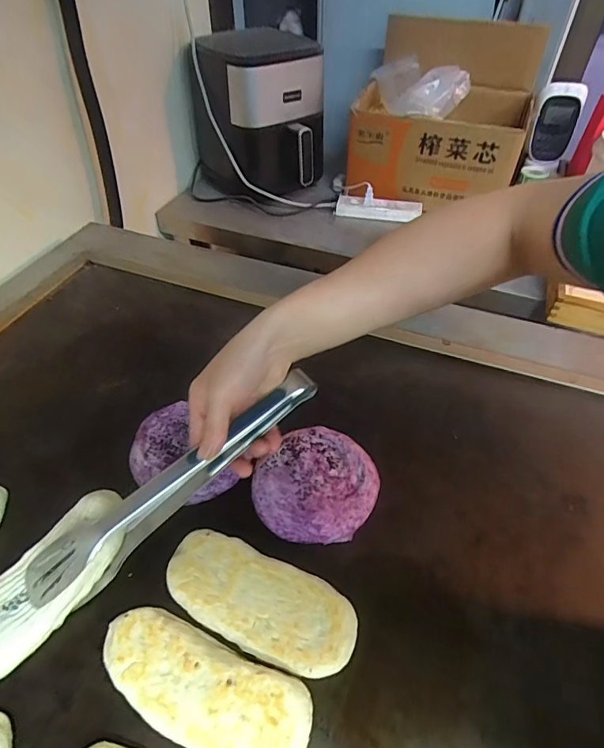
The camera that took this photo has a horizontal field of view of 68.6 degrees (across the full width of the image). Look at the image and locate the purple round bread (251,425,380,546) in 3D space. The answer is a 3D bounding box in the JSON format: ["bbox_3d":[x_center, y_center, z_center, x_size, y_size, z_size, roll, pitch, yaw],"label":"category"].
[{"bbox_3d":[0.013,0.105,0.418,0.103,0.026,0.108,0,48,0],"label":"purple round bread"}]

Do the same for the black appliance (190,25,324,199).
[{"bbox_3d":[-0.111,-0.632,1.056,0.295,0.305,0.348,-9,48,-8],"label":"black appliance"}]

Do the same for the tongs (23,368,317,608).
[{"bbox_3d":[-0.103,0.095,0.382,0.276,0.049,0.042,-37,56,-9],"label":"tongs"}]

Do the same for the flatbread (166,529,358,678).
[{"bbox_3d":[-0.034,0.179,0.349,0.151,0.024,0.064,18,50,16],"label":"flatbread"}]

